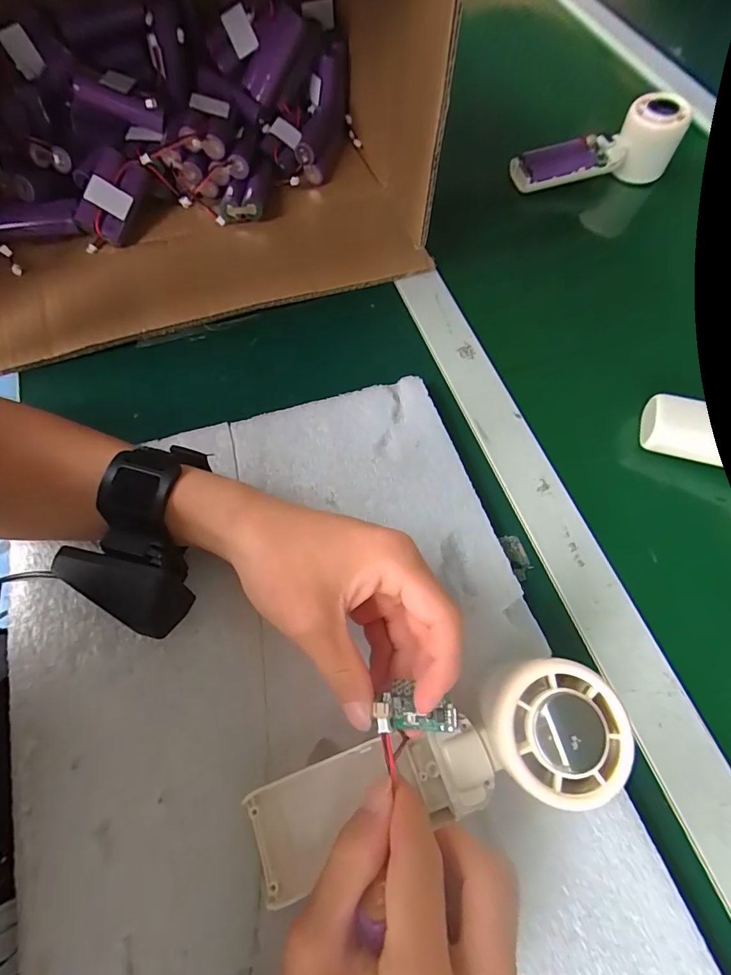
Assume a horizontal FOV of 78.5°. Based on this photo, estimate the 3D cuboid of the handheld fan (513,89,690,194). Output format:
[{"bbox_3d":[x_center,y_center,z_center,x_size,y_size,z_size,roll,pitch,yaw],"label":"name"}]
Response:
[{"bbox_3d":[0.230,-0.333,0.439,0.159,0.057,0.044,-15,67,-10],"label":"handheld fan"}]

